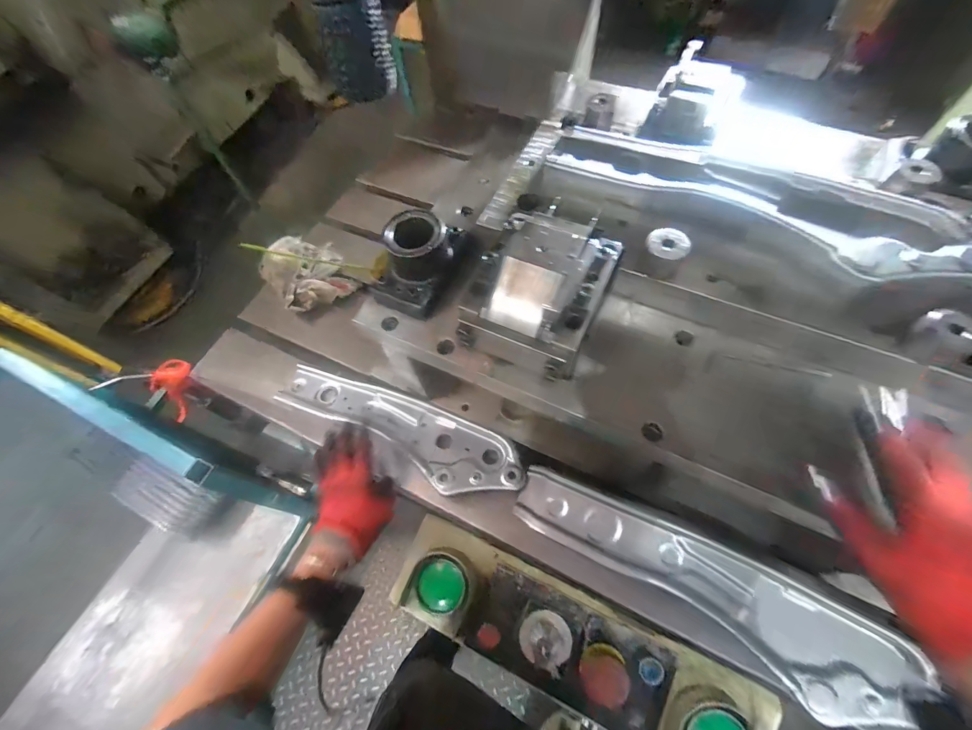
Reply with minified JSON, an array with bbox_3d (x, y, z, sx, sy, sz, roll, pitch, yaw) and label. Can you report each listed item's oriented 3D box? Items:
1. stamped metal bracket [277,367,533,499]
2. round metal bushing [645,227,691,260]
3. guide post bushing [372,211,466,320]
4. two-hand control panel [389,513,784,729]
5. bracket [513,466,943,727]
[{"bbox_3d":[-0.144,0.098,0.655,0.431,0.046,0.110,23,67,14],"label":"stamped metal bracket"},{"bbox_3d":[0.188,-0.126,0.424,0.042,0.009,0.038,25,68,15],"label":"round metal bushing"},{"bbox_3d":[-0.080,-0.127,0.491,0.077,0.081,0.119,22,67,14],"label":"guide post bushing"},{"bbox_3d":[0.112,0.381,0.556,0.495,0.087,0.145,24,67,15],"label":"two-hand control panel"},{"bbox_3d":[0.238,0.256,0.483,0.433,0.047,0.109,24,68,15],"label":"bracket"}]

